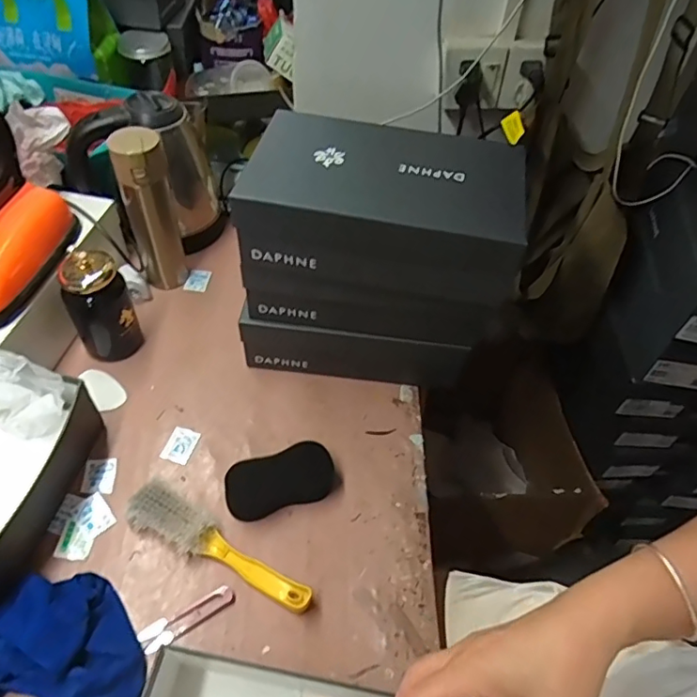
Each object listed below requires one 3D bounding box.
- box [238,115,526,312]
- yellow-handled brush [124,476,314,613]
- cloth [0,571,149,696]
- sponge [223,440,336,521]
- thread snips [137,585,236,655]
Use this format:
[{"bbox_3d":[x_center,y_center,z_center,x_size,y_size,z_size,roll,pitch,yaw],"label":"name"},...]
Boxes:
[{"bbox_3d":[0.043,-0.158,0.613,0.292,0.106,0.172,15,51,6],"label":"box"},{"bbox_3d":[-0.141,0.216,0.597,0.222,0.032,0.060,28,54,17],"label":"yellow-handled brush"},{"bbox_3d":[-0.265,0.277,0.527,0.153,0.048,0.122,9,51,1],"label":"cloth"},{"bbox_3d":[-0.080,0.155,0.654,0.131,0.032,0.064,-12,53,-15],"label":"sponge"},{"bbox_3d":[-0.163,0.276,0.566,0.097,0.004,0.026,-21,56,-21],"label":"thread snips"}]

